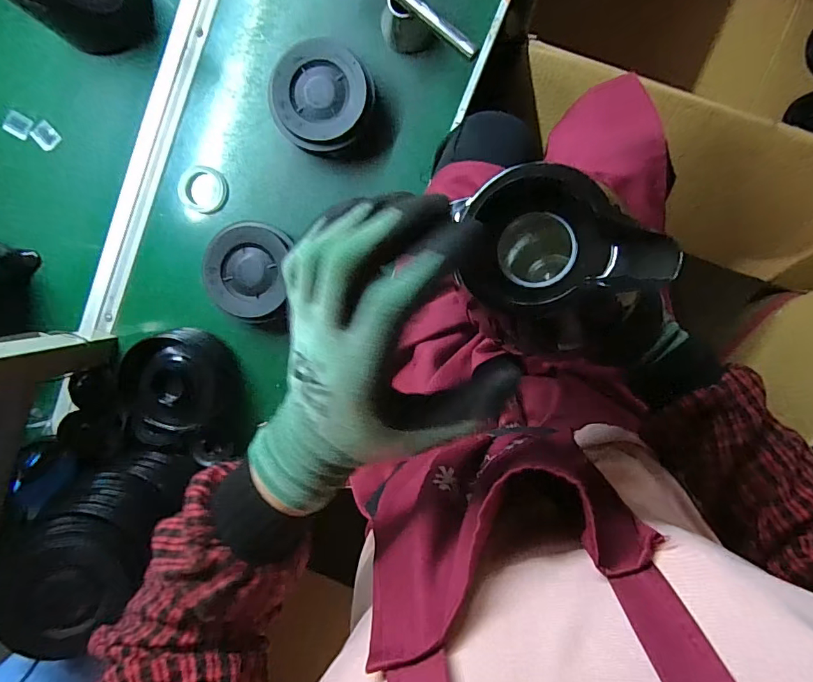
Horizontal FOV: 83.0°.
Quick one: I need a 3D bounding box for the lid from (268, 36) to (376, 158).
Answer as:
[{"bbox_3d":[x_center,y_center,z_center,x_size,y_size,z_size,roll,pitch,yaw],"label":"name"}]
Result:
[{"bbox_3d":[-0.097,-0.280,0.537,0.108,0.052,0.113,0,97,4],"label":"lid"}]

